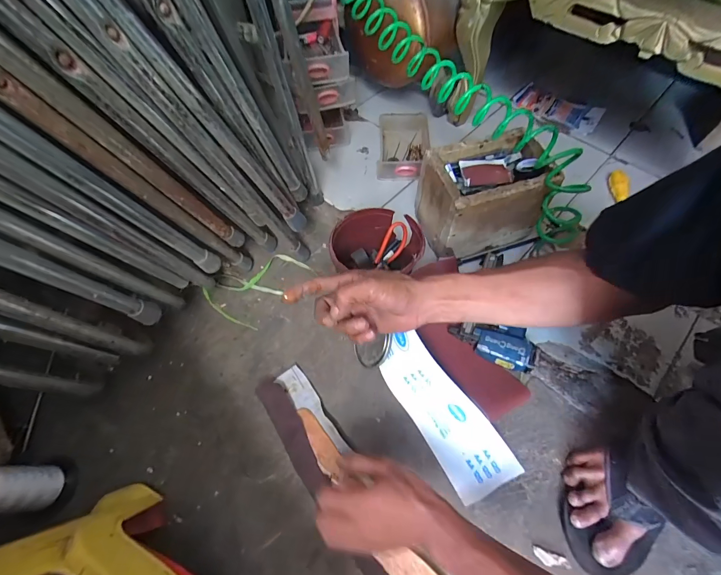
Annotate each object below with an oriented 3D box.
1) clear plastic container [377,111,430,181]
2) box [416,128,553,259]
[{"bbox_3d":[0.103,-0.340,0.818,0.116,0.057,0.184,4,62,2],"label":"clear plastic container"},{"bbox_3d":[0.228,-0.165,0.653,0.201,0.175,0.137,-15,61,-8],"label":"box"}]

